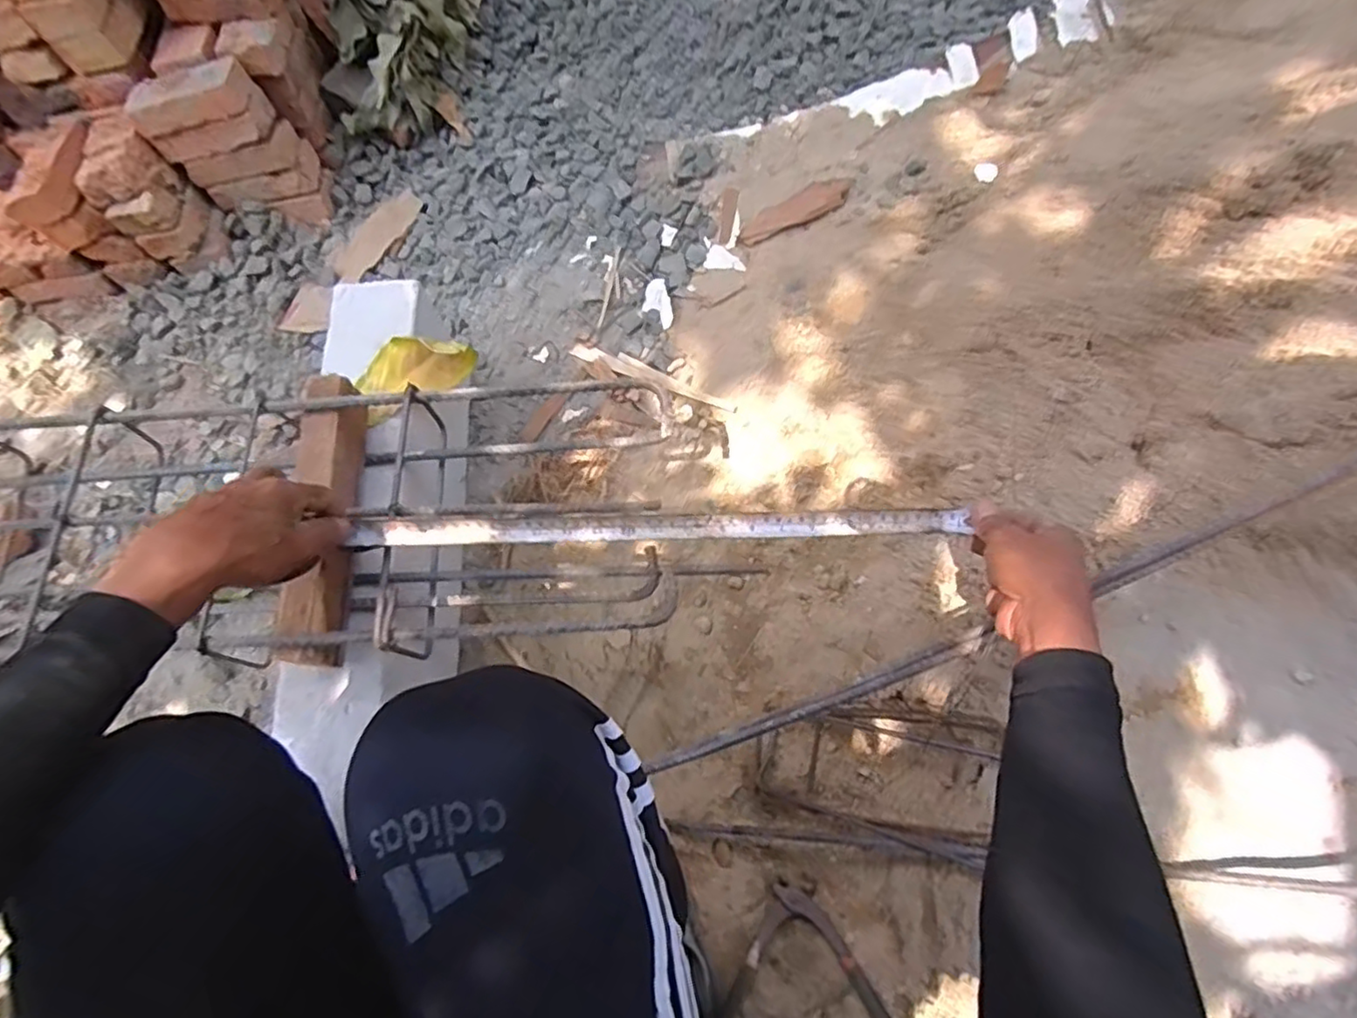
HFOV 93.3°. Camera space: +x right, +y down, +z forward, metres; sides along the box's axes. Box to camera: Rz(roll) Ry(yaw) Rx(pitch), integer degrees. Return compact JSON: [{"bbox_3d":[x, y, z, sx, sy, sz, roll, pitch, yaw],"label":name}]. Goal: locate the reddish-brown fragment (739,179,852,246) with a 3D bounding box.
[{"bbox_3d":[0.168,-0.436,0.934,0.166,0.014,0.050,-23,67,11],"label":"reddish-brown fragment"}]

